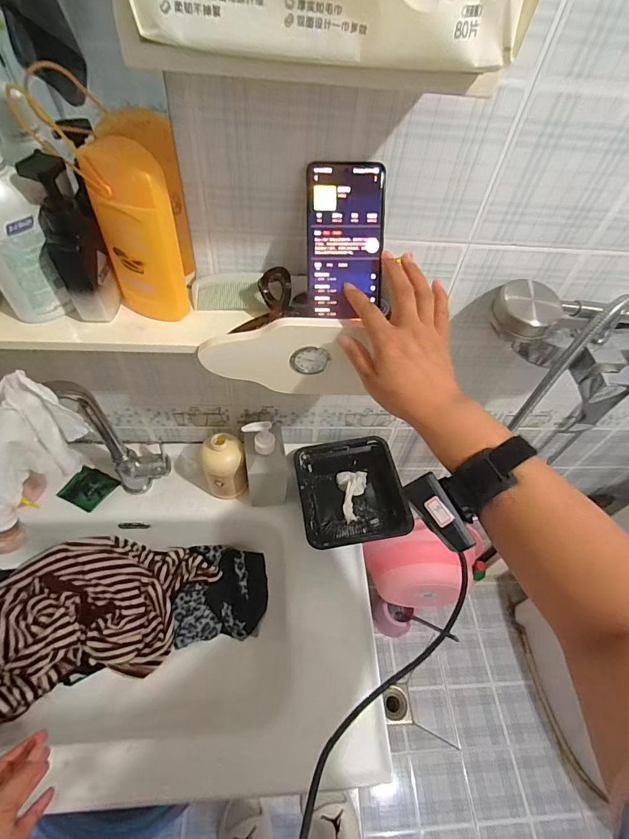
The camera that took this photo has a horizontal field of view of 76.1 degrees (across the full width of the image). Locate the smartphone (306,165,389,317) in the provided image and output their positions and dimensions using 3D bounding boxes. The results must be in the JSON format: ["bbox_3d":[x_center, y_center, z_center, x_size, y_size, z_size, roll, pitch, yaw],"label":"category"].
[{"bbox_3d":[0.031,-0.180,0.411,0.077,0.145,0.005,-1,17,-3],"label":"smartphone"}]

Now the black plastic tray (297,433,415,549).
[{"bbox_3d":[0.061,0.135,0.723,0.171,0.081,0.193,-4,53,-9],"label":"black plastic tray"}]

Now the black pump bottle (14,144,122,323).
[{"bbox_3d":[-0.238,-0.171,0.397,0.044,0.147,0.050,18,53,8],"label":"black pump bottle"}]

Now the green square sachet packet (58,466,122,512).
[{"bbox_3d":[-0.403,0.122,0.718,0.074,0.012,0.071,23,54,12],"label":"green square sachet packet"}]

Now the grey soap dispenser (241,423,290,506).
[{"bbox_3d":[-0.077,0.068,0.652,0.068,0.188,0.095,-6,53,-10],"label":"grey soap dispenser"}]

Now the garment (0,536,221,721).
[{"bbox_3d":[-0.379,0.318,0.682,0.395,0.088,0.231,-13,55,-15],"label":"garment"}]

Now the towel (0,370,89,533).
[{"bbox_3d":[-0.321,0.044,0.459,0.038,0.096,0.169,16,87,32],"label":"towel"}]

